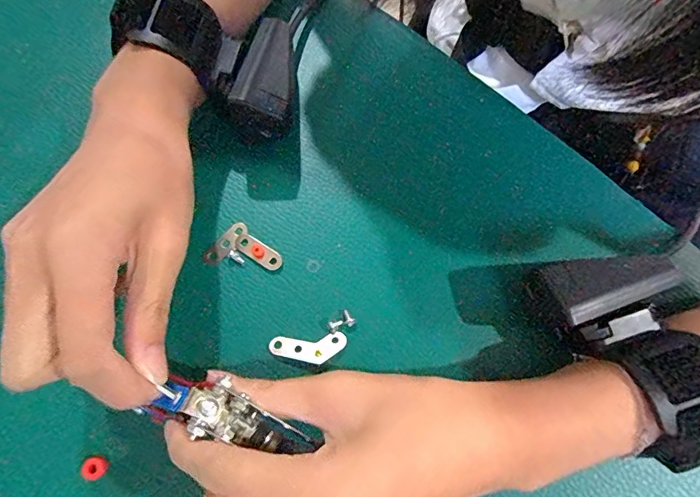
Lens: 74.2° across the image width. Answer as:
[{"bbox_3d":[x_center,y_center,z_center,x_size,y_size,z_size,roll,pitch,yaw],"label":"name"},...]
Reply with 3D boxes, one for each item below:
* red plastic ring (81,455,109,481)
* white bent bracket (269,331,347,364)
[{"bbox_3d":[-0.122,0.104,0.220,0.011,0.004,0.011,0,72,0],"label":"red plastic ring"},{"bbox_3d":[-0.022,0.052,0.241,0.039,0.006,0.015,-4,73,-1],"label":"white bent bracket"}]

